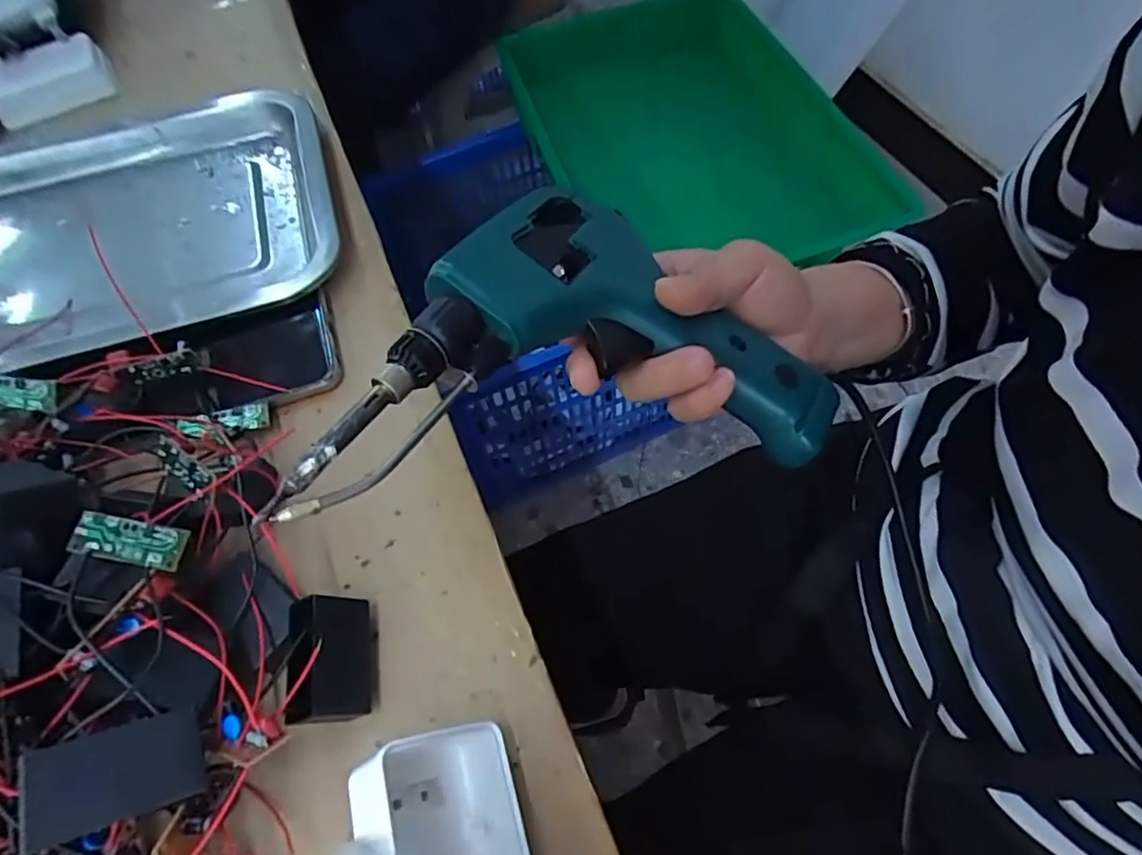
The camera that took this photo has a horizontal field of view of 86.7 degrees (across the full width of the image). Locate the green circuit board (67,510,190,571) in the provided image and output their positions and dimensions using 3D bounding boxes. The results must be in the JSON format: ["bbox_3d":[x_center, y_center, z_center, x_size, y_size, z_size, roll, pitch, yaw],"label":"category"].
[{"bbox_3d":[-0.175,0.045,0.239,0.044,0.006,0.017,6,62,8],"label":"green circuit board"}]

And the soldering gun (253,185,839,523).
[{"bbox_3d":[-0.003,-0.034,0.259,0.219,0.048,0.128,-5,70,-21],"label":"soldering gun"}]

